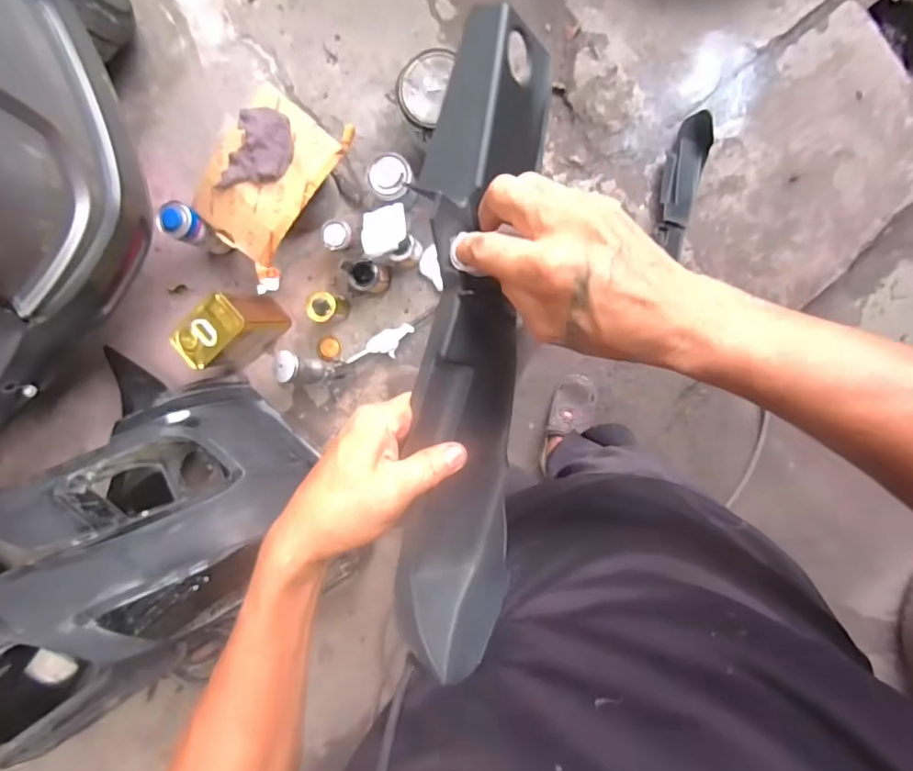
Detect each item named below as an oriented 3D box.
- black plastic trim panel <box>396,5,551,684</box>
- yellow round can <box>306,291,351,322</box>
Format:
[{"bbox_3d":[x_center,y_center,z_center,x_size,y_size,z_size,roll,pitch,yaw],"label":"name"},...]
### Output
[{"bbox_3d":[0.011,-0.023,0.360,0.076,0.077,0.425,5,98,4],"label":"black plastic trim panel"},{"bbox_3d":[-0.316,-0.191,1.283,0.073,0.118,0.069,0,96,4],"label":"yellow round can"}]

